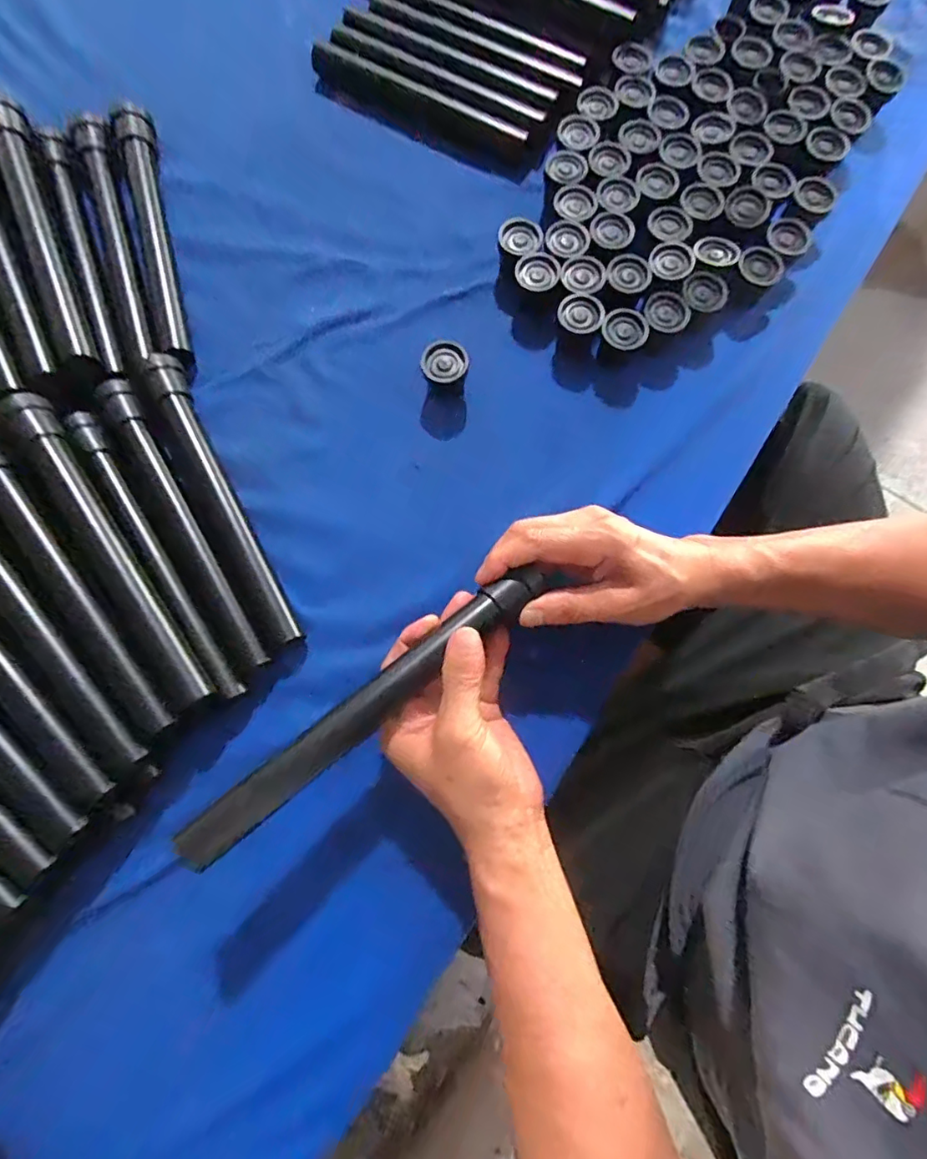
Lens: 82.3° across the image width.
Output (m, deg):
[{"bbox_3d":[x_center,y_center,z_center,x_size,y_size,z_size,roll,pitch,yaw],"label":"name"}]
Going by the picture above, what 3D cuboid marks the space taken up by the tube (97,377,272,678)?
[{"bbox_3d":[-0.207,-0.042,0.392,0.024,0.024,0.247,-30,79,-5],"label":"tube"}]

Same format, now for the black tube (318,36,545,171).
[{"bbox_3d":[-0.035,-0.435,0.480,0.230,0.020,0.020,29,80,7],"label":"black tube"}]

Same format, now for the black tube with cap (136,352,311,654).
[{"bbox_3d":[-0.181,-0.062,0.398,0.024,0.026,0.245,-27,78,-4],"label":"black tube with cap"}]

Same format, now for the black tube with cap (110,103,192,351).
[{"bbox_3d":[-0.263,-0.295,0.446,0.027,0.029,0.224,-13,78,-1],"label":"black tube with cap"}]

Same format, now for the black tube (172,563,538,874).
[{"bbox_3d":[-0.050,0.070,0.309,0.243,0.020,0.023,-38,79,-14],"label":"black tube"}]

